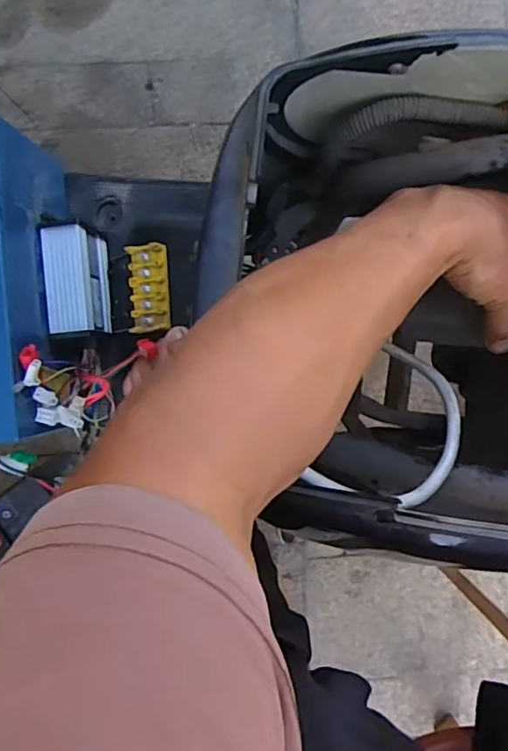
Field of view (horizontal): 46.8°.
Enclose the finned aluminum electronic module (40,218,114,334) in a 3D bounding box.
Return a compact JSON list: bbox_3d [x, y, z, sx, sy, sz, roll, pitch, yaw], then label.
[{"bbox_3d":[-0.172,-0.095,0.569,0.051,0.067,0.110,-5,91,-3],"label":"finned aluminum electronic module"}]

